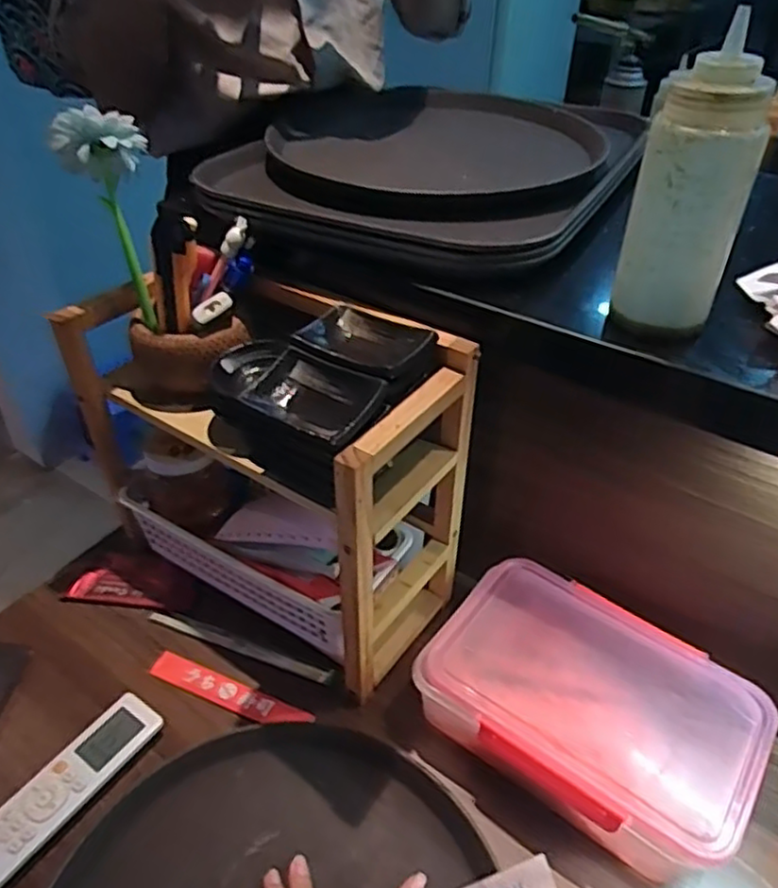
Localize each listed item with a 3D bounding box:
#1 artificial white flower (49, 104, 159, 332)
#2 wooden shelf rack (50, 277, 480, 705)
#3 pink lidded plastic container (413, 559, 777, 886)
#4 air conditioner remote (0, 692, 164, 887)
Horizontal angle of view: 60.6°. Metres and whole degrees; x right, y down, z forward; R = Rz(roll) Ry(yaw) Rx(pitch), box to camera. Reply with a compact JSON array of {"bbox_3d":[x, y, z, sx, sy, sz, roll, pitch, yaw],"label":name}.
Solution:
[{"bbox_3d":[-0.241,-0.193,0.573,0.067,0.163,0.071,2,40,2],"label":"artificial white flower"},{"bbox_3d":[-0.115,0.019,0.642,0.341,0.313,0.157,25,46,27],"label":"wooden shelf rack"},{"bbox_3d":[0.164,0.231,0.569,0.255,0.083,0.181,26,46,27],"label":"pink lidded plastic container"},{"bbox_3d":[-0.276,0.290,0.548,0.051,0.022,0.193,23,45,26],"label":"air conditioner remote"}]

